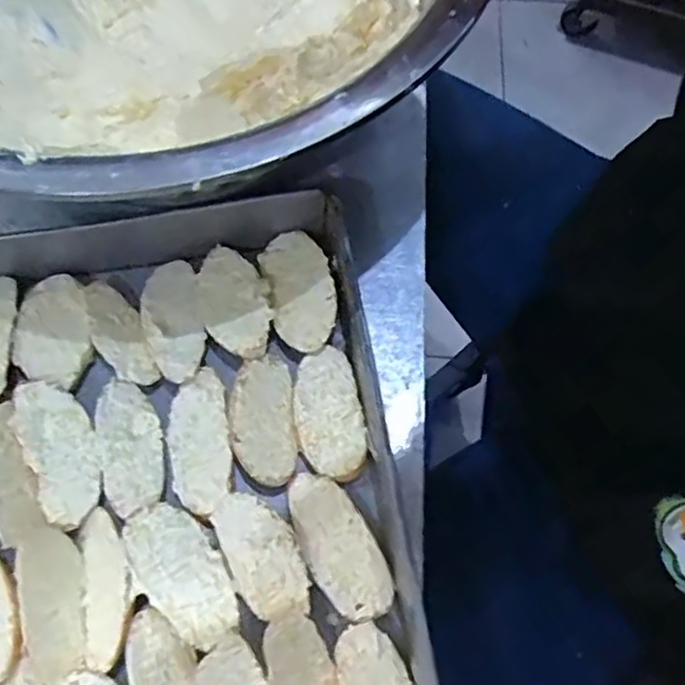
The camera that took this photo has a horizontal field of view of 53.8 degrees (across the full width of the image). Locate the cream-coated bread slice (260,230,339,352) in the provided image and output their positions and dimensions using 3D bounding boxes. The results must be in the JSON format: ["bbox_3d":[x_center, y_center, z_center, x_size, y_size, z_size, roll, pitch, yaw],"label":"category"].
[{"bbox_3d":[-0.029,-0.036,0.463,0.043,0.017,0.086,-14,70,-7],"label":"cream-coated bread slice"}]

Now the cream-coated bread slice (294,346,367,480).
[{"bbox_3d":[-0.009,0.048,0.447,0.042,0.027,0.085,-8,69,-5],"label":"cream-coated bread slice"}]

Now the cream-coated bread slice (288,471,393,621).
[{"bbox_3d":[-0.003,0.122,0.412,0.041,0.013,0.091,-27,72,-11],"label":"cream-coated bread slice"}]

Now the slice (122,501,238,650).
[{"bbox_3d":[-0.093,0.133,0.391,0.044,0.008,0.084,-32,73,-13],"label":"slice"}]

